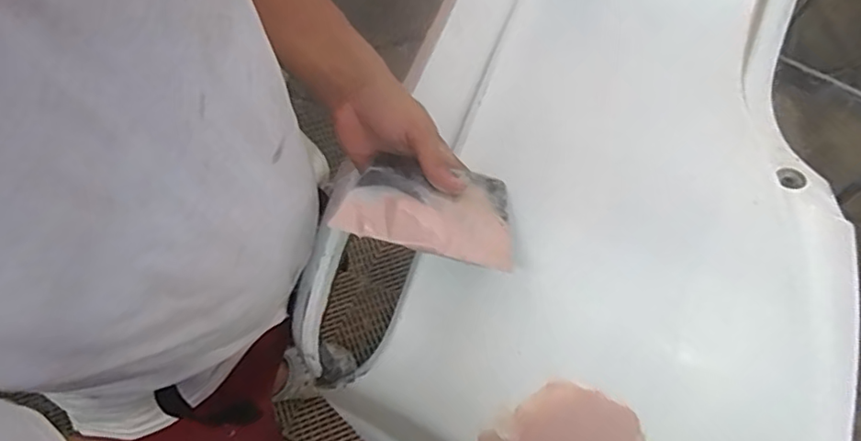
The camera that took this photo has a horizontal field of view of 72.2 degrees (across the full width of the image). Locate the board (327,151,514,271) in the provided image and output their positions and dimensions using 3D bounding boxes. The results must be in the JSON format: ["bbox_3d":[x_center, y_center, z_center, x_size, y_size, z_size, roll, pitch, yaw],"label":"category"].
[{"bbox_3d":[-0.002,-0.014,0.488,0.143,0.014,0.096,13,46,1],"label":"board"}]

